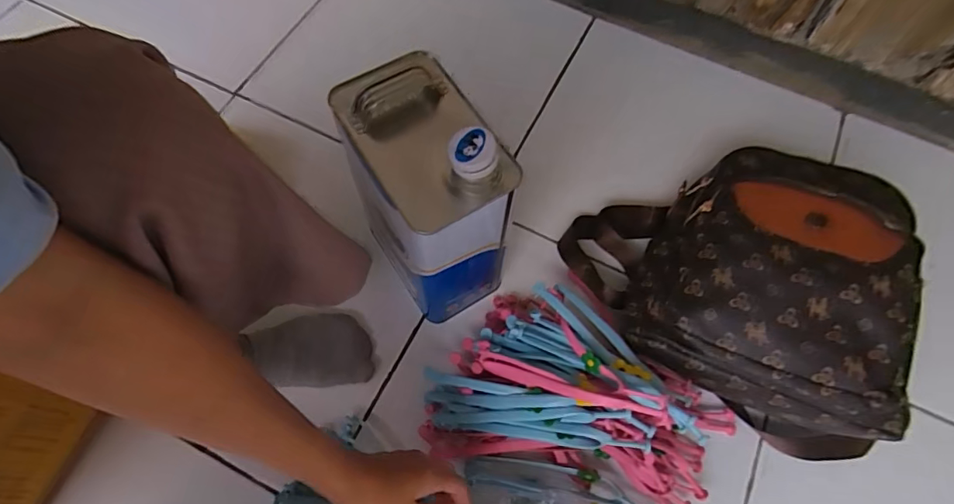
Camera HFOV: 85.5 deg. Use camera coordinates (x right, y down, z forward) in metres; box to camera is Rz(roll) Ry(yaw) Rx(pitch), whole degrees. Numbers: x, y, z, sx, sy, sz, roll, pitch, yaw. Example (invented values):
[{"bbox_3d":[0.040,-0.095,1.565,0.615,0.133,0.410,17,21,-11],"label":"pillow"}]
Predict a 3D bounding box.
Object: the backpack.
[{"bbox_3d":[0.292,0.019,0.558,0.372,0.156,0.265,29,68,10],"label":"backpack"}]

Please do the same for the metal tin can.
[{"bbox_3d":[-0.048,-0.052,0.528,0.110,0.265,0.166,-31,71,-15],"label":"metal tin can"}]

